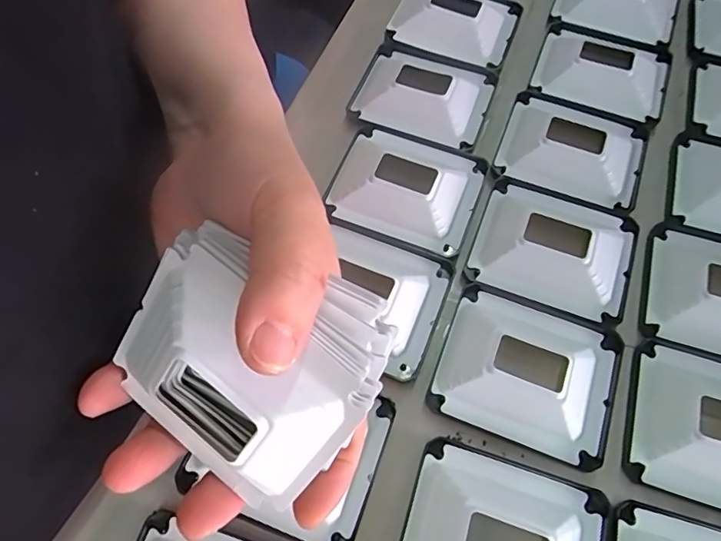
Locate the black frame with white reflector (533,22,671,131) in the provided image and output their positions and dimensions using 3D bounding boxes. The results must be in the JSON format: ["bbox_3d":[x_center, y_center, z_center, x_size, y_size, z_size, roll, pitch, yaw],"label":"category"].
[{"bbox_3d":[0.156,-0.129,0.326,0.080,0.020,0.076,19,66,10],"label":"black frame with white reflector"}]

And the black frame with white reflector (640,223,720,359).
[{"bbox_3d":[0.188,0.012,0.254,0.082,0.018,0.070,18,66,10],"label":"black frame with white reflector"}]

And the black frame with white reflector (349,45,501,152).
[{"bbox_3d":[0.038,-0.111,0.308,0.079,0.012,0.070,18,66,10],"label":"black frame with white reflector"}]

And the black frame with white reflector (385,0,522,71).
[{"bbox_3d":[0.062,-0.169,0.333,0.077,0.013,0.067,18,66,10],"label":"black frame with white reflector"}]

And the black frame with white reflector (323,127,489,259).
[{"bbox_3d":[0.025,-0.048,0.277,0.077,0.014,0.068,18,66,10],"label":"black frame with white reflector"}]

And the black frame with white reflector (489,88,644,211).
[{"bbox_3d":[0.124,-0.072,0.296,0.080,0.018,0.070,20,66,11],"label":"black frame with white reflector"}]

